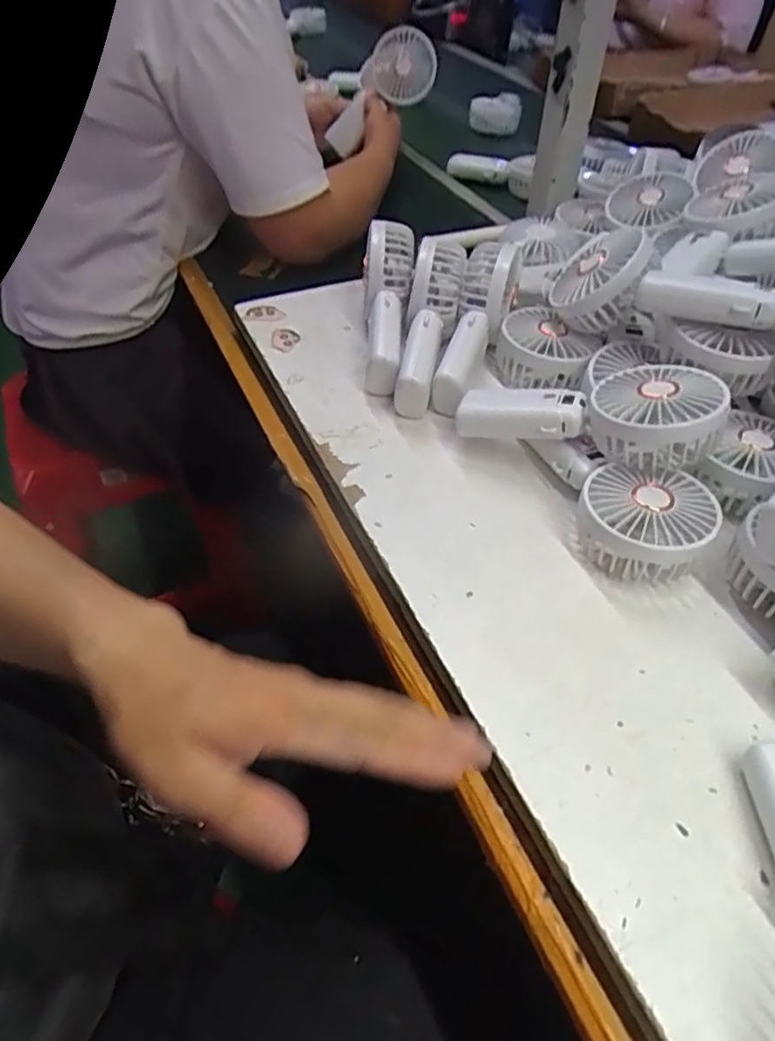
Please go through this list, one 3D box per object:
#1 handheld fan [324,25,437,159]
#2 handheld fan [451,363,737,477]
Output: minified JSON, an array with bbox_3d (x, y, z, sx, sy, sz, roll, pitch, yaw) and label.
[{"bbox_3d":[-0.016,-0.593,0.911,0.179,0.060,0.085,-45,54,9],"label":"handheld fan"},{"bbox_3d":[0.142,-0.077,0.471,0.177,0.048,0.078,8,45,26],"label":"handheld fan"}]

